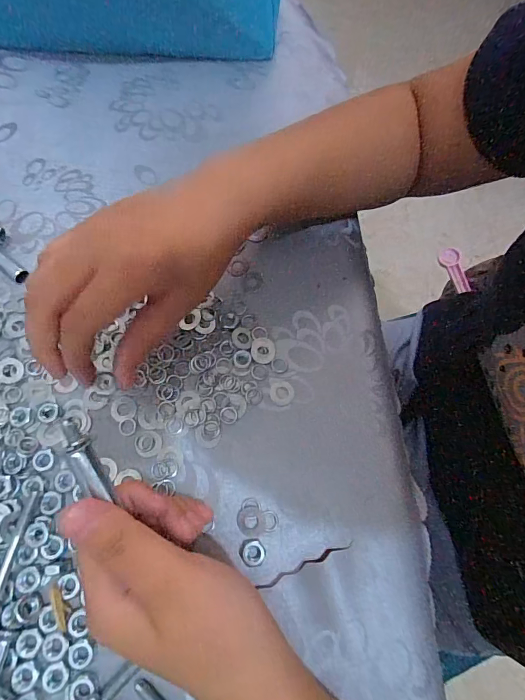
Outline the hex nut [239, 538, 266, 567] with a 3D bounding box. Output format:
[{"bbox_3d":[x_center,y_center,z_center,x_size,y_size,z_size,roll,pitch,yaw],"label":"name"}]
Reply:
[{"bbox_3d":[-0.006,0.118,0.230,0.015,0.004,0.015,-6,70,-5],"label":"hex nut"}]

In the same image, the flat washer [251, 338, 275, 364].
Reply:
[{"bbox_3d":[0.000,0.000,0.274,0.016,0.004,0.019,3,68,-10],"label":"flat washer"}]

